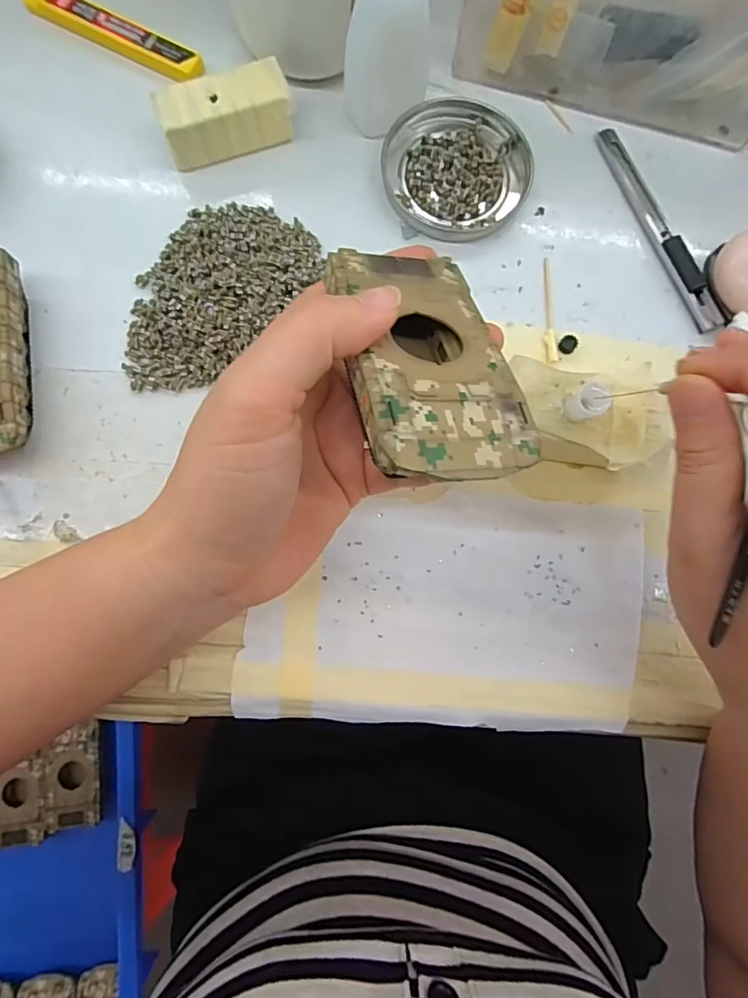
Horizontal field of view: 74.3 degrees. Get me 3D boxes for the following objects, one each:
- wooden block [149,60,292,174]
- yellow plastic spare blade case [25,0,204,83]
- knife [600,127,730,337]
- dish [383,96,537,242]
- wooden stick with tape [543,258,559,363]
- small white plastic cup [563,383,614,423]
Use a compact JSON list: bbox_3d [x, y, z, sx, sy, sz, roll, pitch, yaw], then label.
[{"bbox_3d":[-0.075,-0.196,0.255,0.064,0.026,0.026,-23,84,-5],"label":"wooden block"},{"bbox_3d":[-0.142,-0.253,0.267,0.104,0.005,0.018,26,82,2],"label":"yellow plastic spare blade case"},{"bbox_3d":[0.154,-0.148,0.267,0.015,0.008,0.127,-23,84,-5],"label":"knife"},{"bbox_3d":[0.047,-0.181,0.267,0.077,0.009,0.082,0,82,-2],"label":"dish"},{"bbox_3d":[0.093,-0.100,0.261,0.006,0.004,0.060,3,82,-1],"label":"wooden stick with tape"},{"bbox_3d":[0.092,-0.041,0.210,0.015,0.016,0.013,-38,85,-8],"label":"small white plastic cup"}]

